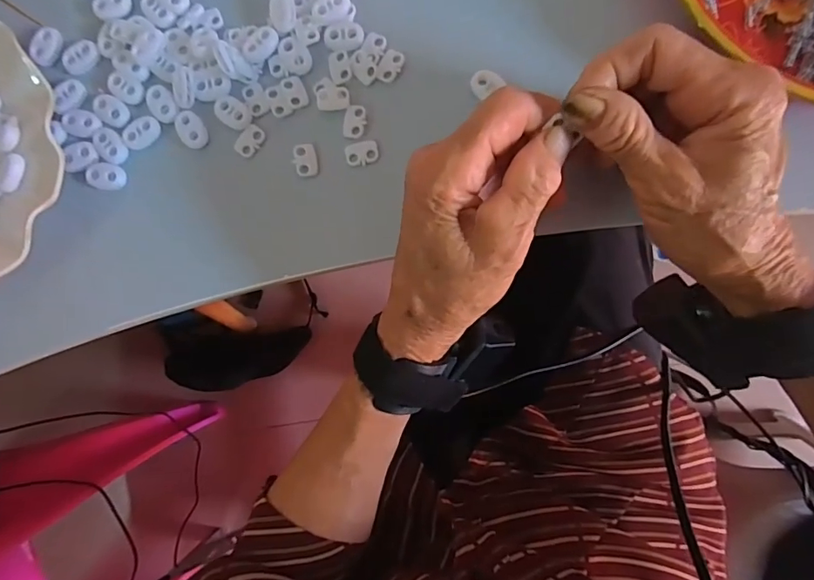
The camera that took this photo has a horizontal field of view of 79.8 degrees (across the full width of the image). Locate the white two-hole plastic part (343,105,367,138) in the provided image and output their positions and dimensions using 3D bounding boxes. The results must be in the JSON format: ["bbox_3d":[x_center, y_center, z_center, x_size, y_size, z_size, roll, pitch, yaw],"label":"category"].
[{"bbox_3d":[-0.029,-0.093,0.268,0.012,0.004,0.018,10,90,6],"label":"white two-hole plastic part"}]

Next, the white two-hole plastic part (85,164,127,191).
[{"bbox_3d":[-0.170,-0.064,0.274,0.019,0.008,0.015,16,90,6],"label":"white two-hole plastic part"}]

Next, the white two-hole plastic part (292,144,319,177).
[{"bbox_3d":[-0.057,-0.073,0.271,0.013,0.004,0.018,-5,88,6],"label":"white two-hole plastic part"}]

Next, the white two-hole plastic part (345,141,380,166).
[{"bbox_3d":[-0.025,-0.076,0.268,0.018,0.004,0.013,-16,87,5],"label":"white two-hole plastic part"}]

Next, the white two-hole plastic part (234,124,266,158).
[{"bbox_3d":[-0.088,-0.084,0.273,0.011,0.004,0.018,38,93,5],"label":"white two-hole plastic part"}]

